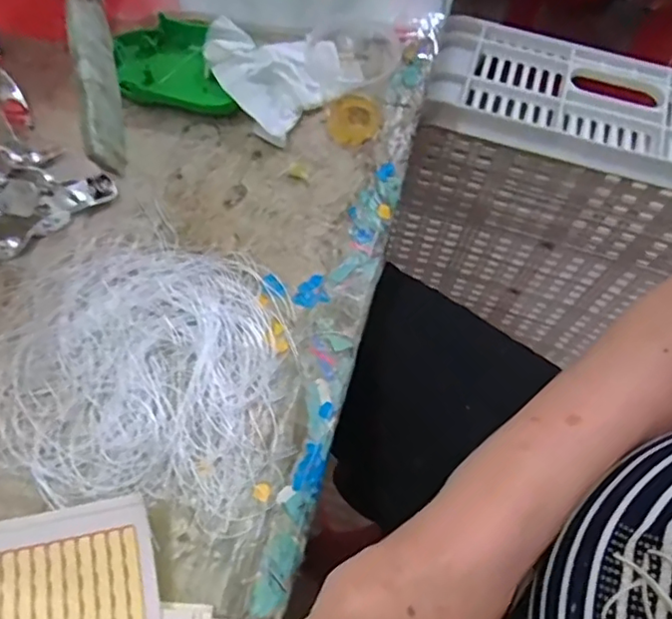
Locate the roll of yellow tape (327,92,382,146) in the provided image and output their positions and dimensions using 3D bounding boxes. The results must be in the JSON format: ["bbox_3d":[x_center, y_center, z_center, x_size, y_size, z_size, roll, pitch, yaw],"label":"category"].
[{"bbox_3d":[0.014,-0.157,0.491,0.043,0.008,0.044,1,66,-2],"label":"roll of yellow tape"}]

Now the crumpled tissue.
[{"bbox_3d":[-0.049,-0.205,0.498,0.108,0.030,0.114,-42,74,-18],"label":"crumpled tissue"}]

